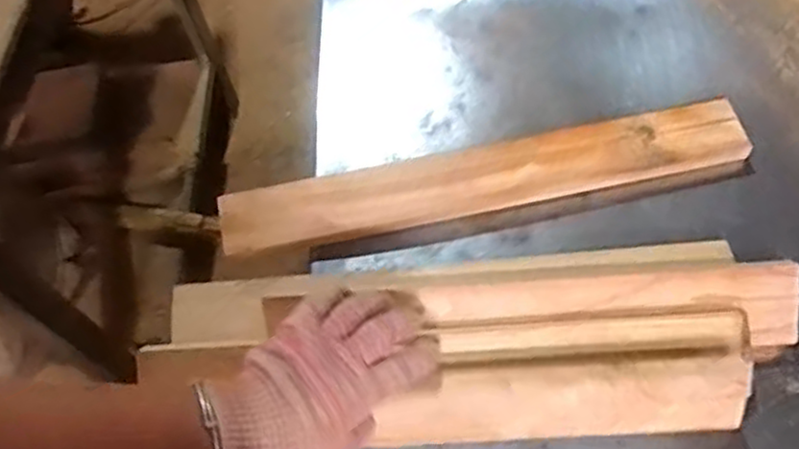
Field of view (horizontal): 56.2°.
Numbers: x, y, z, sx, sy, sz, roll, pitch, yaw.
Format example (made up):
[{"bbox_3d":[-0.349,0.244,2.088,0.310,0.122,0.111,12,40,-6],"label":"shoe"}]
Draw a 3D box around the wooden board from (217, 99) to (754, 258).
[{"bbox_3d":[0.083,-0.045,0.740,0.512,0.025,0.071,-11,59,-2],"label":"wooden board"}]

